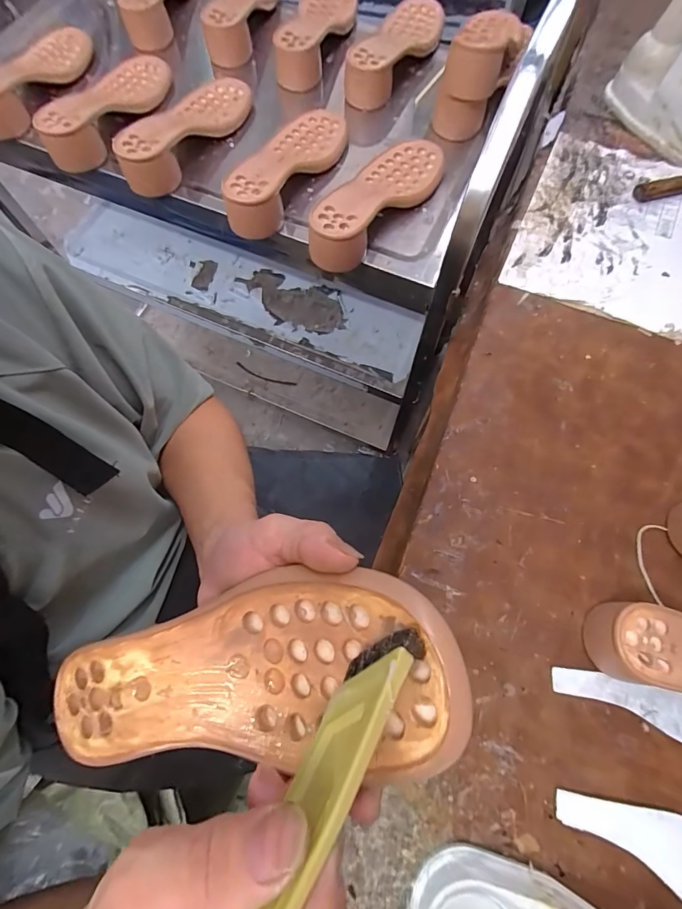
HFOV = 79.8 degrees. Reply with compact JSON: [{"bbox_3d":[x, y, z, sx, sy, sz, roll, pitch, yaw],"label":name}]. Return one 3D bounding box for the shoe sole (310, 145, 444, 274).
[{"bbox_3d":[0.043,-0.318,0.490,0.087,0.048,0.239,35,74,12],"label":"shoe sole"}]

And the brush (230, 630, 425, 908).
[{"bbox_3d":[-0.012,0.112,0.129,0.007,0.031,0.128,50,51,-9],"label":"brush"}]

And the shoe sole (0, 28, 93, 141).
[{"bbox_3d":[-0.449,-0.559,0.585,0.083,0.066,0.236,11,71,4],"label":"shoe sole"}]

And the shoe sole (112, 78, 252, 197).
[{"bbox_3d":[-0.207,-0.437,0.536,0.094,0.050,0.239,26,72,9],"label":"shoe sole"}]

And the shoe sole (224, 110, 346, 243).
[{"bbox_3d":[-0.069,-0.372,0.511,0.086,0.050,0.233,24,72,9],"label":"shoe sole"}]

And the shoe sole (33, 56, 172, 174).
[{"bbox_3d":[-0.321,-0.482,0.555,0.083,0.052,0.235,20,72,7],"label":"shoe sole"}]

